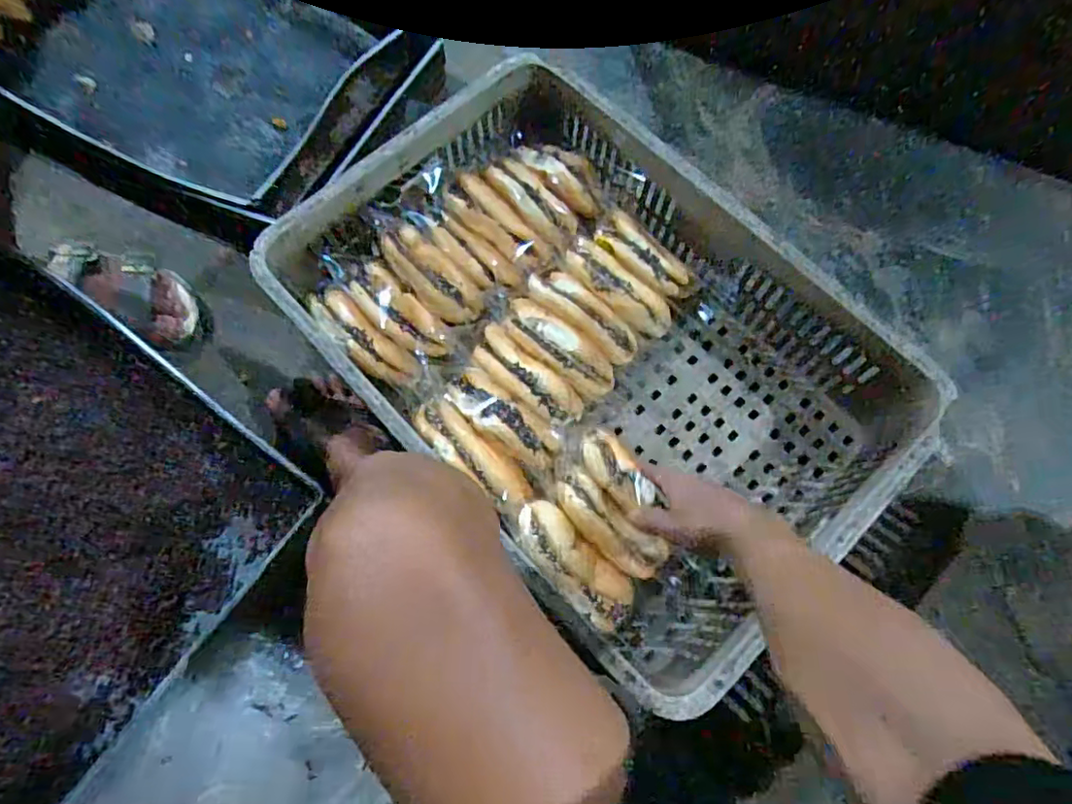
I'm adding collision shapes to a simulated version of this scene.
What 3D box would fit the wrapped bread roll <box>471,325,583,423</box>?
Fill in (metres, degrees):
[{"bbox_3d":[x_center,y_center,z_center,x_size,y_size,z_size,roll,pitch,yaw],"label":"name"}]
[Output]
[{"bbox_3d":[-0.011,-0.028,0.685,0.144,0.044,0.056,36,73,10],"label":"wrapped bread roll"}]

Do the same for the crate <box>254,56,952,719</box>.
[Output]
[{"bbox_3d":[0.057,-0.070,0.677,0.444,0.126,0.606,-41,77,-15],"label":"crate"}]

